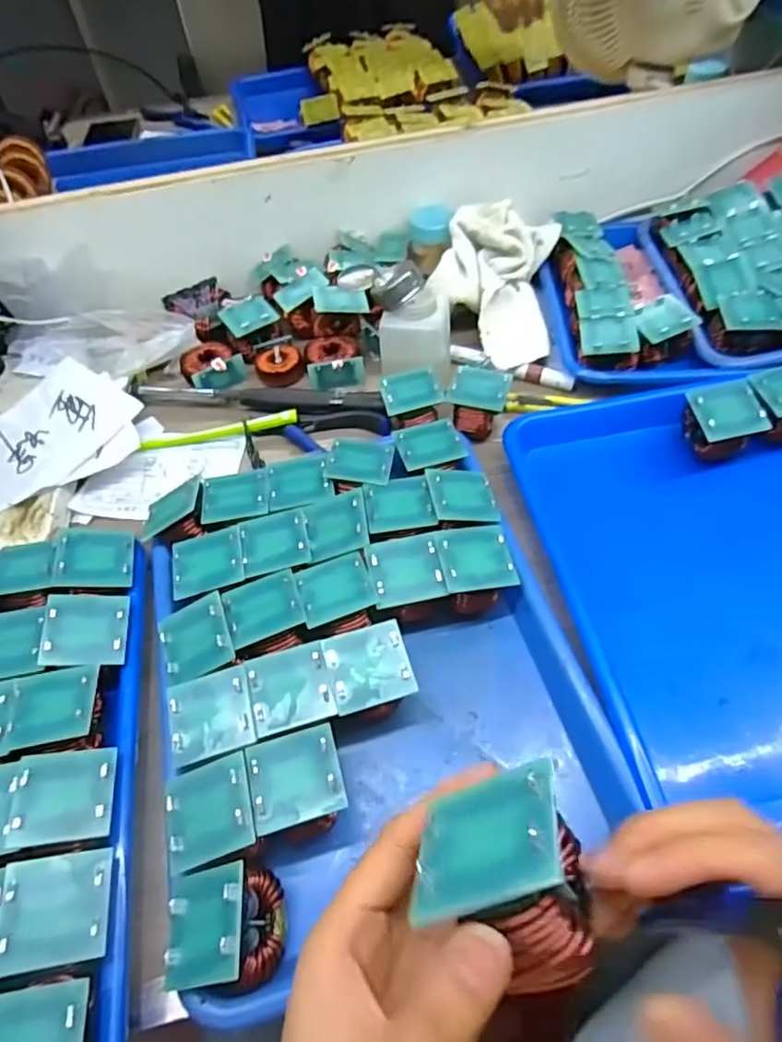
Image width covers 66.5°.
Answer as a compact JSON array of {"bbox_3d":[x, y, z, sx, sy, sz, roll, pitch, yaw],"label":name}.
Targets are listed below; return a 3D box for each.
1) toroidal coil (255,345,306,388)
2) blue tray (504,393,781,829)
[{"bbox_3d":[-0.104,-0.146,0.564,0.045,0.018,0.040,-11,54,-3],"label":"toroidal coil"},{"bbox_3d":[0.239,0.042,0.401,0.249,0.054,0.313,-9,54,-1],"label":"blue tray"}]

